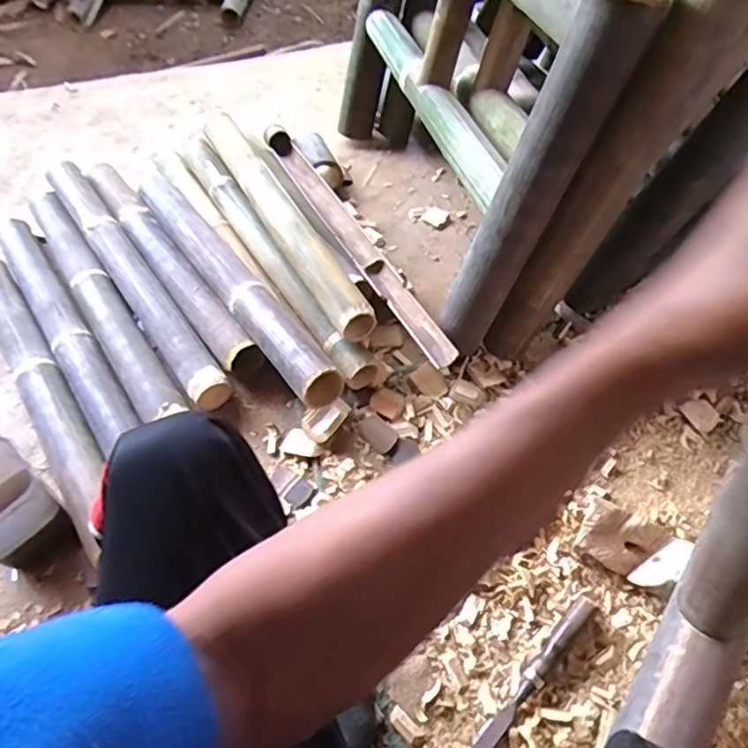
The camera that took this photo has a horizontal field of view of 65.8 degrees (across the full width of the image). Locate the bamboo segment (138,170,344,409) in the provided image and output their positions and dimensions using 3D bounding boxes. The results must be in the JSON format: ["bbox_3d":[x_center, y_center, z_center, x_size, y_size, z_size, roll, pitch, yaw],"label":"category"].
[{"bbox_3d":[-0.244,-0.176,0.926,0.076,0.066,0.643,-32,57,-17],"label":"bamboo segment"}]

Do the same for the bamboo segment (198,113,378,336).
[{"bbox_3d":[-0.159,-0.270,0.971,0.072,0.074,0.599,-26,55,-13],"label":"bamboo segment"}]

